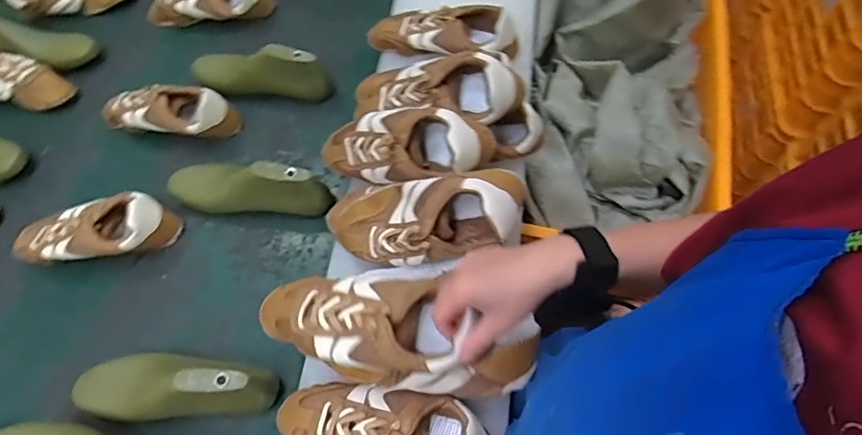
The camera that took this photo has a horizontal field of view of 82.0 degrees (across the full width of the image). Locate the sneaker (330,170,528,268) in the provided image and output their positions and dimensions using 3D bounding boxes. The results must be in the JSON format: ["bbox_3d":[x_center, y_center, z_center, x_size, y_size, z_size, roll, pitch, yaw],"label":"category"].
[{"bbox_3d":[-0.024,0.003,0.590,0.262,0.081,0.100,-7,61,27],"label":"sneaker"}]

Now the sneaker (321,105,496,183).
[{"bbox_3d":[-0.043,-0.092,0.629,0.235,0.080,0.096,1,62,25],"label":"sneaker"}]

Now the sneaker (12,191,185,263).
[{"bbox_3d":[-0.485,0.024,0.712,0.232,0.069,0.089,-8,63,0],"label":"sneaker"}]

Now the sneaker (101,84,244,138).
[{"bbox_3d":[-0.434,-0.169,0.797,0.239,0.066,0.076,5,64,6],"label":"sneaker"}]

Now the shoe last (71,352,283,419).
[{"bbox_3d":[-0.311,0.197,0.581,0.241,0.075,0.079,2,64,5],"label":"shoe last"}]

